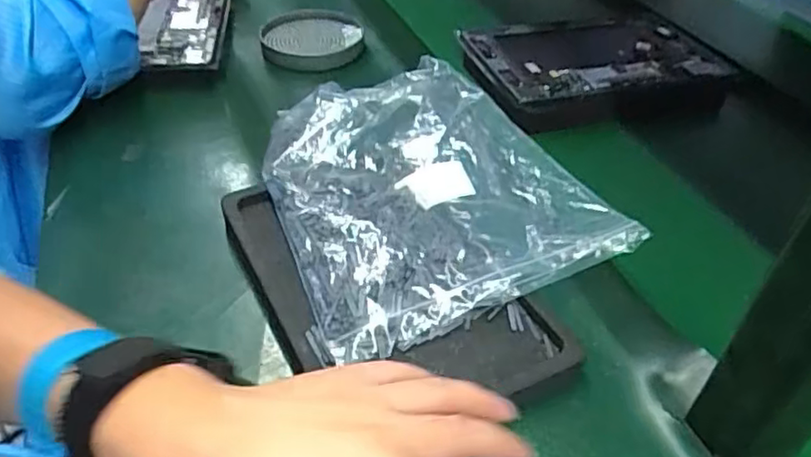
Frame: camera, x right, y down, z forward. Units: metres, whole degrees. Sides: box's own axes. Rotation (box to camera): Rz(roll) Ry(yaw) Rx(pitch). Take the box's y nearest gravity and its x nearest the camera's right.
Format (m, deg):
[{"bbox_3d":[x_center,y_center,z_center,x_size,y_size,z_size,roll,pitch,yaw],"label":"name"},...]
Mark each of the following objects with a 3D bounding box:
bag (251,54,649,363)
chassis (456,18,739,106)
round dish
[{"bbox_3d":[0.001,-0.044,0.496,0.224,0.032,0.288,-16,47,-21],"label":"bag"},{"bbox_3d":[0.214,-0.188,0.707,0.274,0.026,0.163,-11,45,-16],"label":"chassis"},{"bbox_3d":[-0.104,-0.210,0.716,0.110,0.023,0.114,2,43,-2],"label":"round dish"}]

